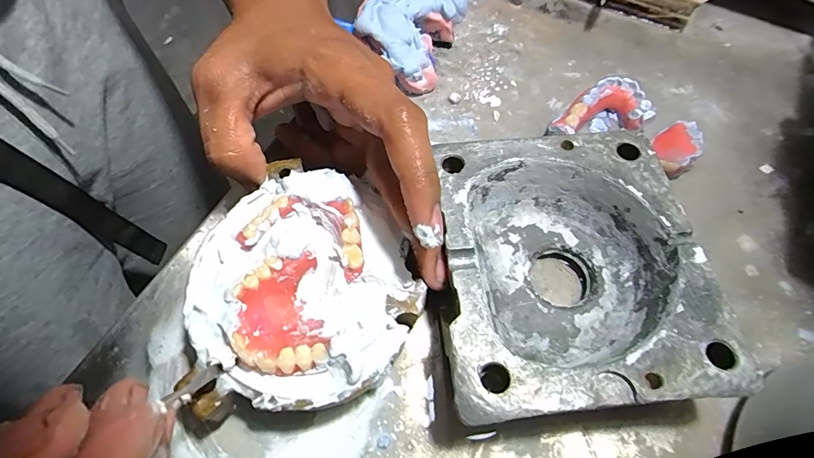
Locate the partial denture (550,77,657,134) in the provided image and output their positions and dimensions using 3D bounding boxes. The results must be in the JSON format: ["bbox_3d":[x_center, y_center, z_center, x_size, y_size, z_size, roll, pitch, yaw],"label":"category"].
[{"bbox_3d":[0.121,-0.076,0.268,0.058,0.021,0.034,-4,61,-5],"label":"partial denture"}]

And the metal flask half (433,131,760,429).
[{"bbox_3d":[0.069,0.018,0.201,0.116,0.043,0.127,-2,61,-4],"label":"metal flask half"}]

